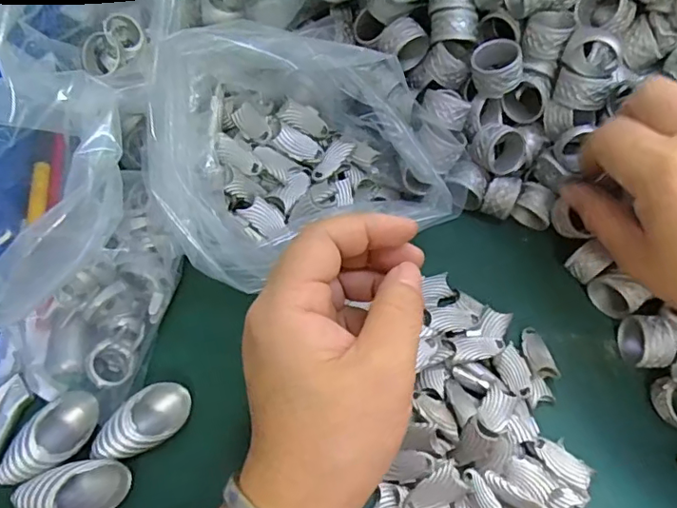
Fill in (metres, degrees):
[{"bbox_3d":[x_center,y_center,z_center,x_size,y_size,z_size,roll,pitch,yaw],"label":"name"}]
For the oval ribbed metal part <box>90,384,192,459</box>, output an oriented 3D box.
[{"bbox_3d":[-0.093,0.080,0.259,0.047,0.018,0.023,-38,71,-20],"label":"oval ribbed metal part"}]

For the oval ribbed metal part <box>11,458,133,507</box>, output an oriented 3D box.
[{"bbox_3d":[-0.119,0.107,0.244,0.045,0.015,0.025,-9,64,-7],"label":"oval ribbed metal part"}]

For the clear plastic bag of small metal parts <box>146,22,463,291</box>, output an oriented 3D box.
[{"bbox_3d":[-0.019,-0.060,0.292,0.151,0.077,0.128,-16,65,-11],"label":"clear plastic bag of small metal parts"}]

